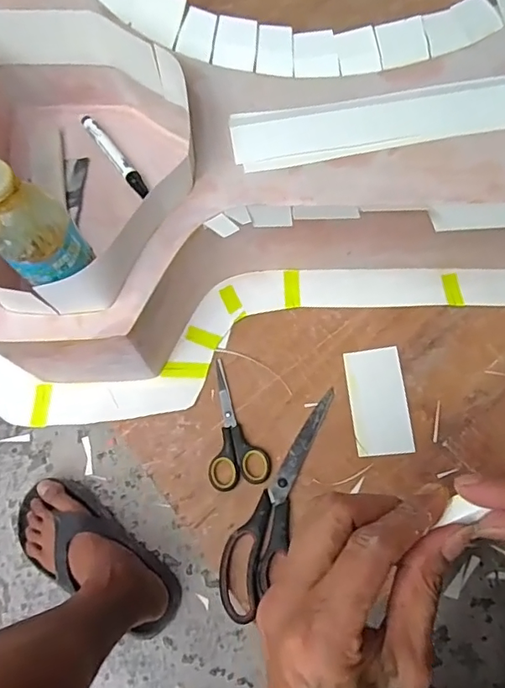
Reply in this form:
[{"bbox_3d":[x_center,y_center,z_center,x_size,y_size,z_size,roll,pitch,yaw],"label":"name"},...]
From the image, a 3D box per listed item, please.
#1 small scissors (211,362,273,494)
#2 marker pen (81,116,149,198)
[{"bbox_3d":[-0.029,0.085,0.541,0.063,0.004,0.137,-19,69,-5],"label":"small scissors"},{"bbox_3d":[-0.162,-0.222,0.602,0.015,0.010,0.145,-34,71,-10],"label":"marker pen"}]

